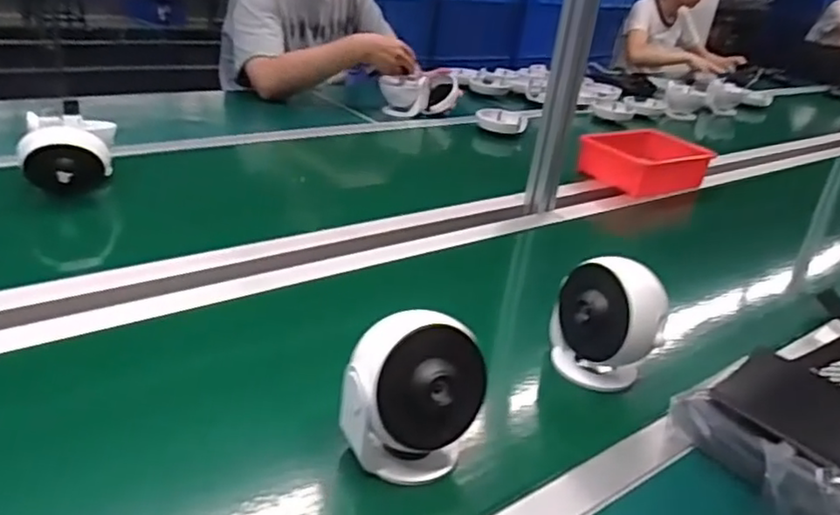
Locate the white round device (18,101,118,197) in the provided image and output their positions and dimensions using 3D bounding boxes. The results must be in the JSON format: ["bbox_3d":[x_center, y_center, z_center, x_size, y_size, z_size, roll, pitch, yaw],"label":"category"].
[{"bbox_3d":[-0.516,-0.159,0.987,0.114,0.099,0.118,-1,28,-19],"label":"white round device"}]

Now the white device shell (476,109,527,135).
[{"bbox_3d":[0.193,-0.326,1.580,0.119,0.041,0.039,11,26,4],"label":"white device shell"}]

